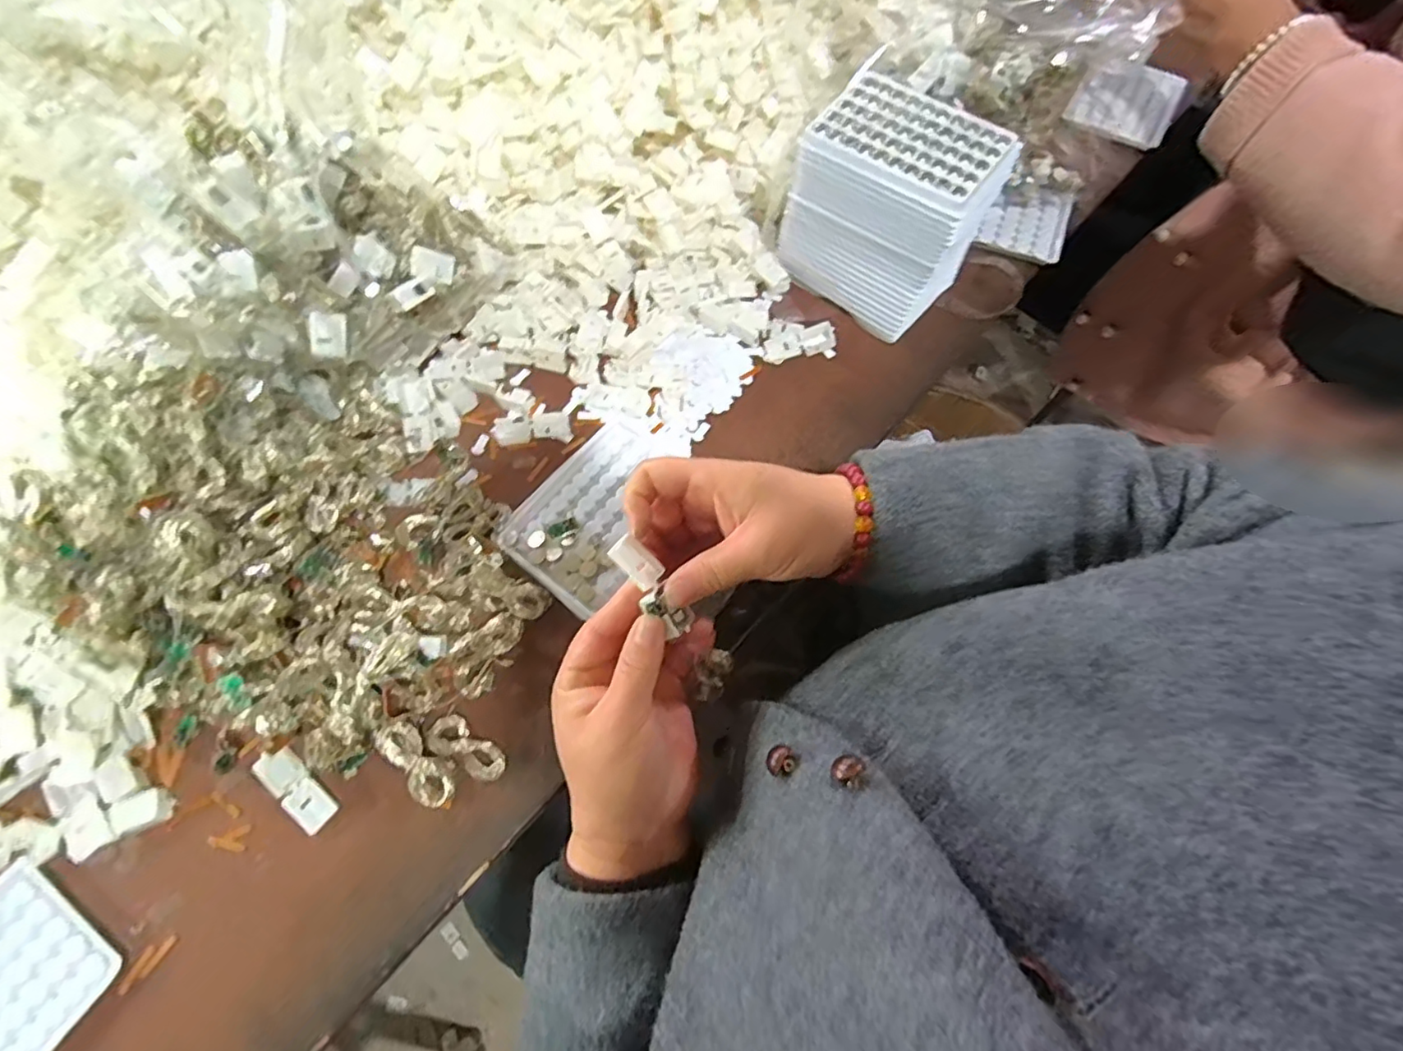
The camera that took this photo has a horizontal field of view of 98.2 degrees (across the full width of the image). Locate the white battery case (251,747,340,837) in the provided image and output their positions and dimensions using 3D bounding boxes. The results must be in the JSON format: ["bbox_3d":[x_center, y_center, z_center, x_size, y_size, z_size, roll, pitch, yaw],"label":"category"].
[{"bbox_3d":[-0.241,0.156,0.361,0.054,0.005,0.020,43,60,8],"label":"white battery case"}]

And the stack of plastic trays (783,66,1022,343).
[{"bbox_3d":[0.148,-0.241,0.476,0.138,0.130,0.093,38,72,14],"label":"stack of plastic trays"}]

